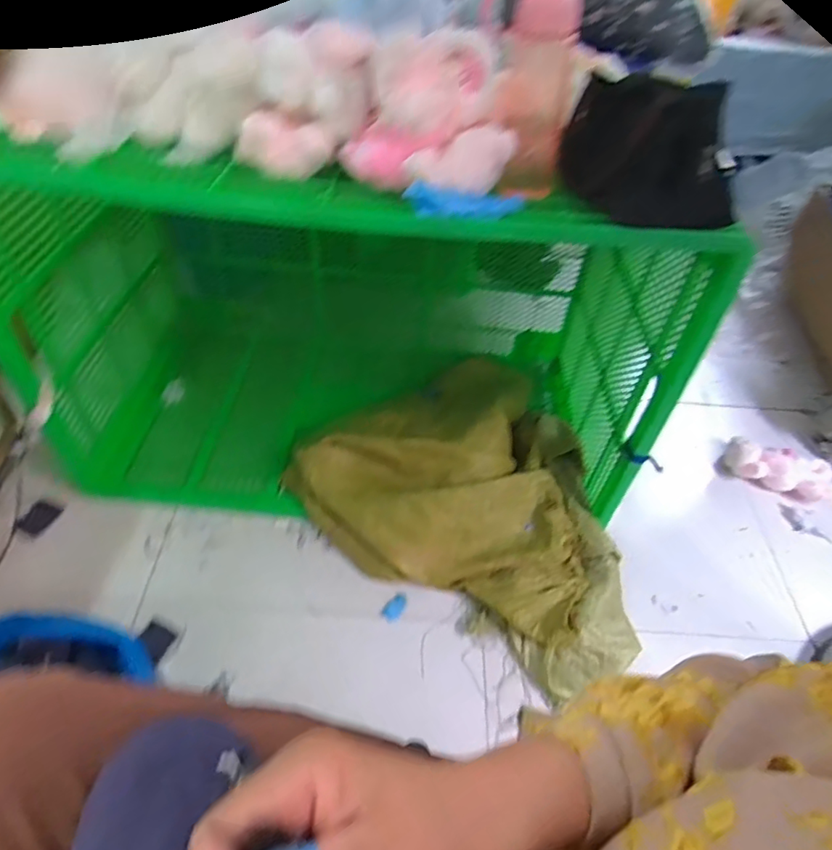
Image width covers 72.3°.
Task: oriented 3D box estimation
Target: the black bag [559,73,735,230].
[{"bbox_3d":[0.276,-0.329,0.684,0.058,0.154,0.233,-17,51,-20],"label":"black bag"}]

